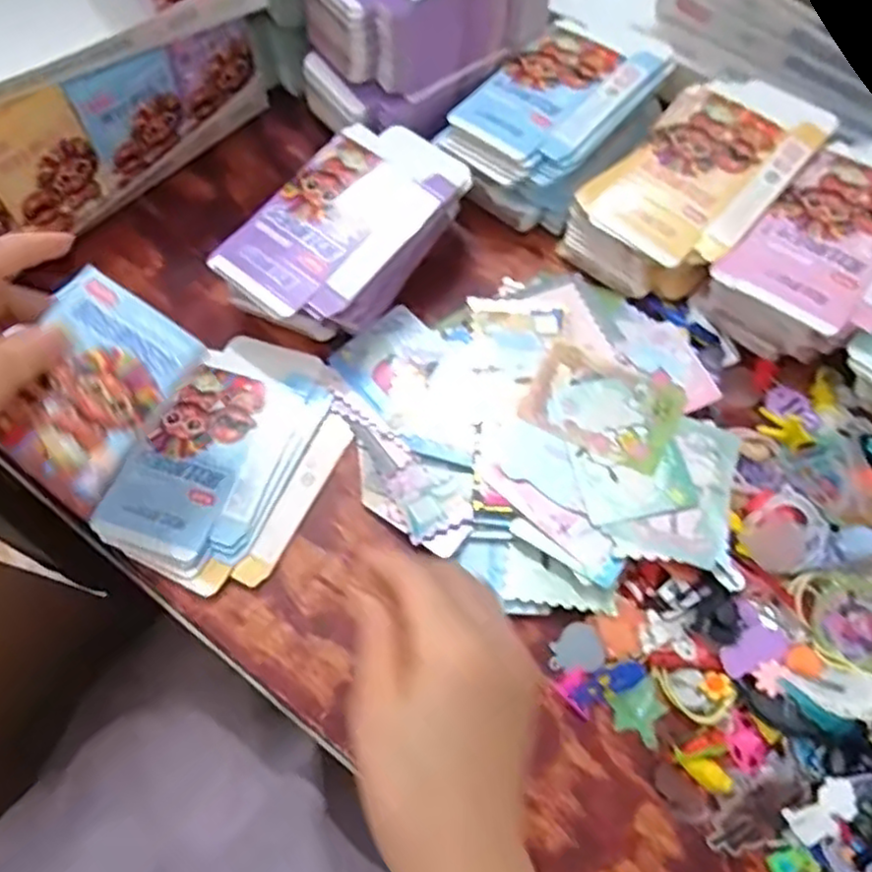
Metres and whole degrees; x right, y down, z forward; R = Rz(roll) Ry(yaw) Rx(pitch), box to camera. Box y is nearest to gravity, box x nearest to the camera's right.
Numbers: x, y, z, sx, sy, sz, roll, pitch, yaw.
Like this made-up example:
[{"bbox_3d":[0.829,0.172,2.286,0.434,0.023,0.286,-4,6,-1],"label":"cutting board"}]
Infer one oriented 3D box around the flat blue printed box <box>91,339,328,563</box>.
[{"bbox_3d":[-0.135,0.003,0.425,0.070,0.006,0.149,27,65,8],"label":"flat blue printed box"}]

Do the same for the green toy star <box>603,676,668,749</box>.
[{"bbox_3d":[0.110,0.149,0.376,0.030,0.010,0.033,-20,70,-9],"label":"green toy star"}]

